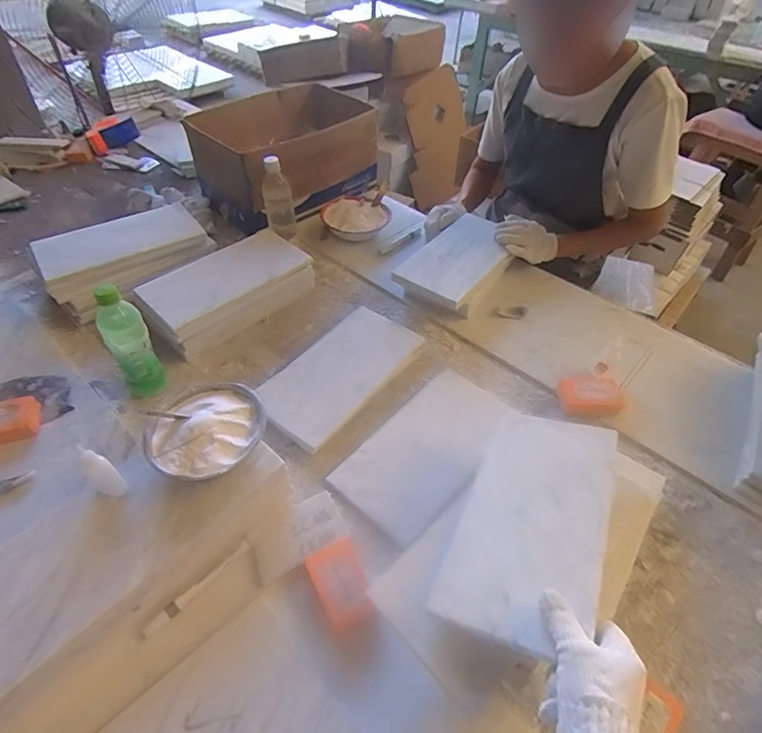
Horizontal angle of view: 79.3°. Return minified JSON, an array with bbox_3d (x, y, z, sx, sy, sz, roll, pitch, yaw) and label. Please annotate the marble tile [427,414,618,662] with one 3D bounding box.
[{"bbox_3d":[0.172,0.164,0.520,0.152,0.010,0.286,10,45,25],"label":"marble tile"}]

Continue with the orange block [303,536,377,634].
[{"bbox_3d":[-0.048,0.261,0.558,0.059,0.021,0.097,-20,54,-20],"label":"orange block"}]

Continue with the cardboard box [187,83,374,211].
[{"bbox_3d":[-0.215,-0.526,1.140,0.306,0.176,0.395,32,54,22],"label":"cardboard box"}]

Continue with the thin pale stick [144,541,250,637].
[{"bbox_3d":[-0.225,0.269,0.564,0.015,0.009,0.145,38,56,25],"label":"thin pale stick"}]

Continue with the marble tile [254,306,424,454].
[{"bbox_3d":[-0.070,0.002,0.792,0.147,0.026,0.294,35,55,23],"label":"marble tile"}]

